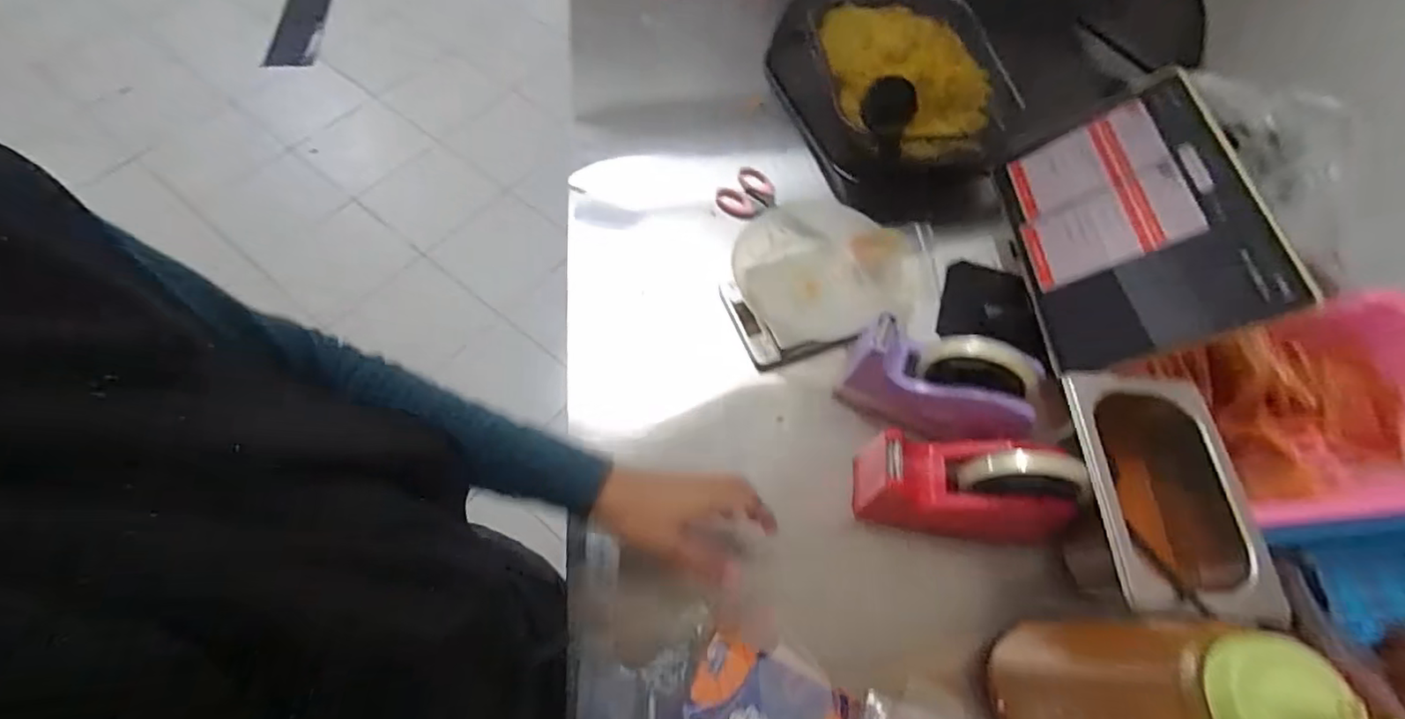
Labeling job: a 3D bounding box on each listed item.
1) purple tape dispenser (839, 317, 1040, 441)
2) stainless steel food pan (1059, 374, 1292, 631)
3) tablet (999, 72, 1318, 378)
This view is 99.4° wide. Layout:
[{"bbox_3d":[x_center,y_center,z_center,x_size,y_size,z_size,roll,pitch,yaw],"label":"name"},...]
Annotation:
[{"bbox_3d":[0.204,0.014,0.507,0.150,0.091,0.064,26,65,11],"label":"purple tape dispenser"},{"bbox_3d":[0.340,0.110,0.473,0.114,0.088,0.179,6,63,1],"label":"stainless steel food pan"},{"bbox_3d":[0.365,-0.119,0.518,0.165,0.012,0.236,-24,54,36],"label":"tablet"}]

